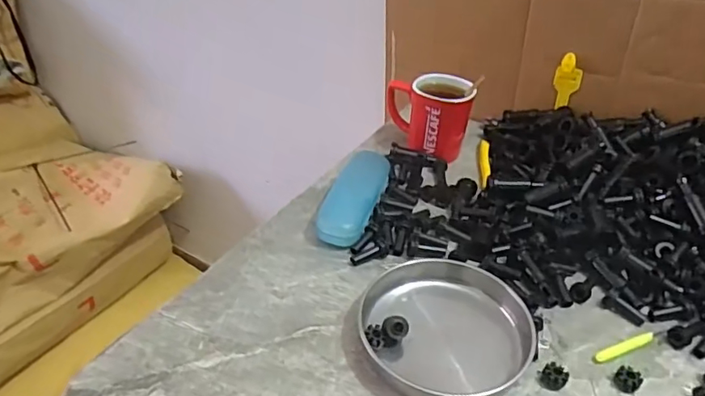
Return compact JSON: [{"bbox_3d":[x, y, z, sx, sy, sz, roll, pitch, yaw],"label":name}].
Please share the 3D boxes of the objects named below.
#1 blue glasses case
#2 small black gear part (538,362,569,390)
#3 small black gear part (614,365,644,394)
[{"bbox_3d":[0.003,-0.005,0.575,0.051,0.035,0.143,14,38,11],"label":"blue glasses case"},{"bbox_3d":[0.157,0.140,0.419,0.021,0.013,0.018,28,42,27],"label":"small black gear part"},{"bbox_3d":[0.217,0.143,0.420,0.015,0.015,0.018,-27,47,-35],"label":"small black gear part"}]

